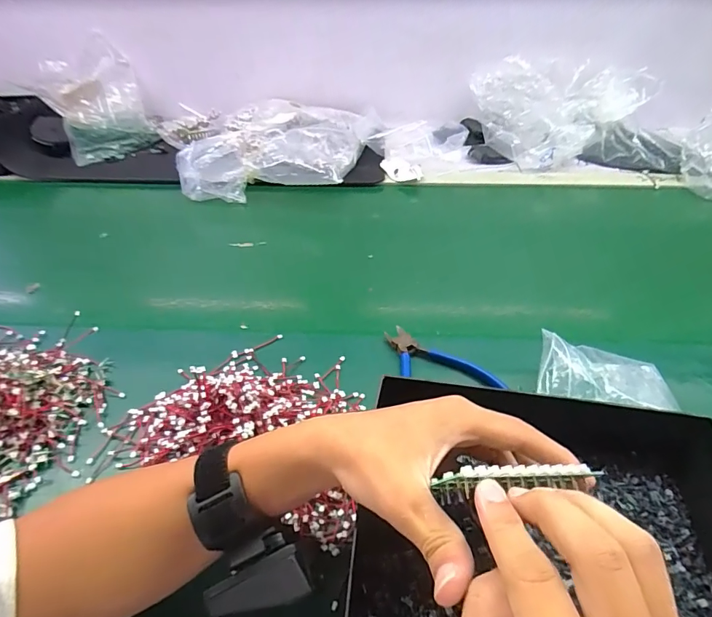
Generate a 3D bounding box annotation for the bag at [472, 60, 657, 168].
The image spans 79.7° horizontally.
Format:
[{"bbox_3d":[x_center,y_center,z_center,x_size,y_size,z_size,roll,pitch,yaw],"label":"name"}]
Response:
[{"bbox_3d":[0.399,-0.413,0.883,0.284,0.130,0.268,-19,45,-18],"label":"bag"}]

